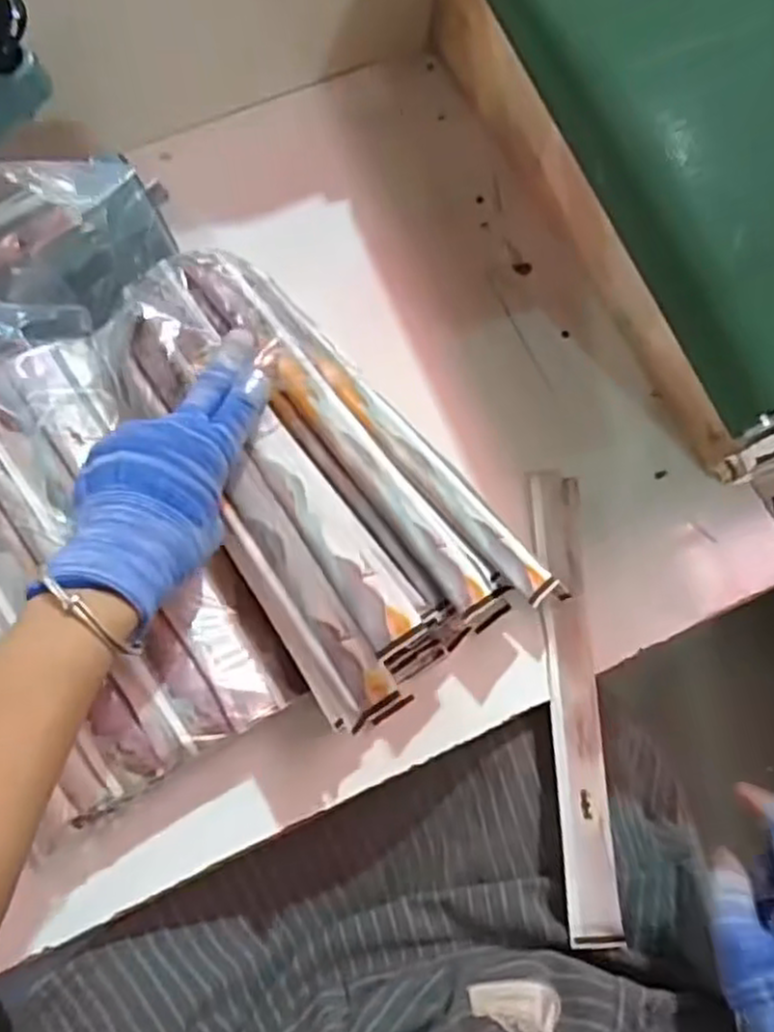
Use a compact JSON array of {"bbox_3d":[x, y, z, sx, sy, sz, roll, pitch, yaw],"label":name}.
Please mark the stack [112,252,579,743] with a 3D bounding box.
[{"bbox_3d":[-0.046,-0.033,0.456,0.143,0.075,0.289,-33,79,-10],"label":"stack"}]

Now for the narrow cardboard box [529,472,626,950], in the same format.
[{"bbox_3d":[0.114,0.107,0.454,0.029,0.006,0.276,-2,73,-1],"label":"narrow cardboard box"}]

